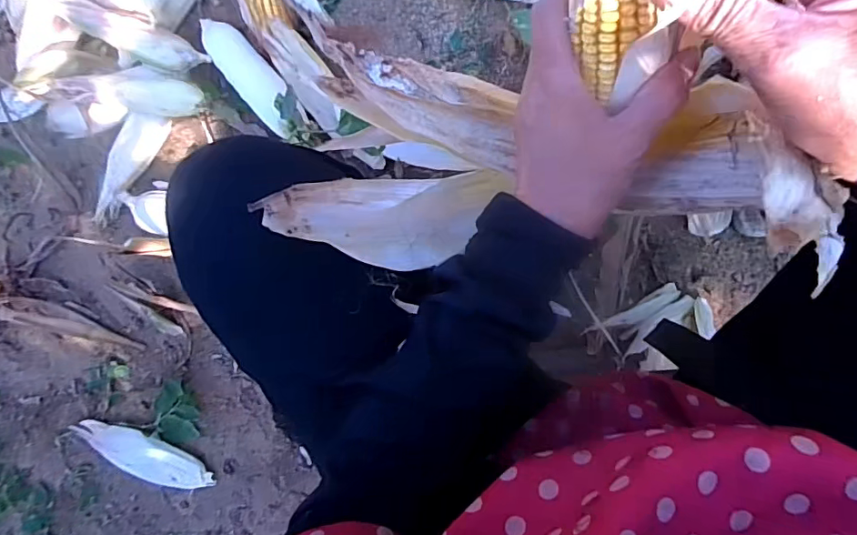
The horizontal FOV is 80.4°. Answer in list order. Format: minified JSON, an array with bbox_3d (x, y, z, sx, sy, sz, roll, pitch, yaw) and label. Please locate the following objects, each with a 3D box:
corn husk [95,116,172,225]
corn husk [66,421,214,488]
[{"bbox_3d":[-0.439,-0.146,0.734,0.052,0.038,0.188,40,97,7],"label":"corn husk"},{"bbox_3d":[-0.427,0.274,0.754,0.220,0.030,0.060,21,94,9],"label":"corn husk"}]

